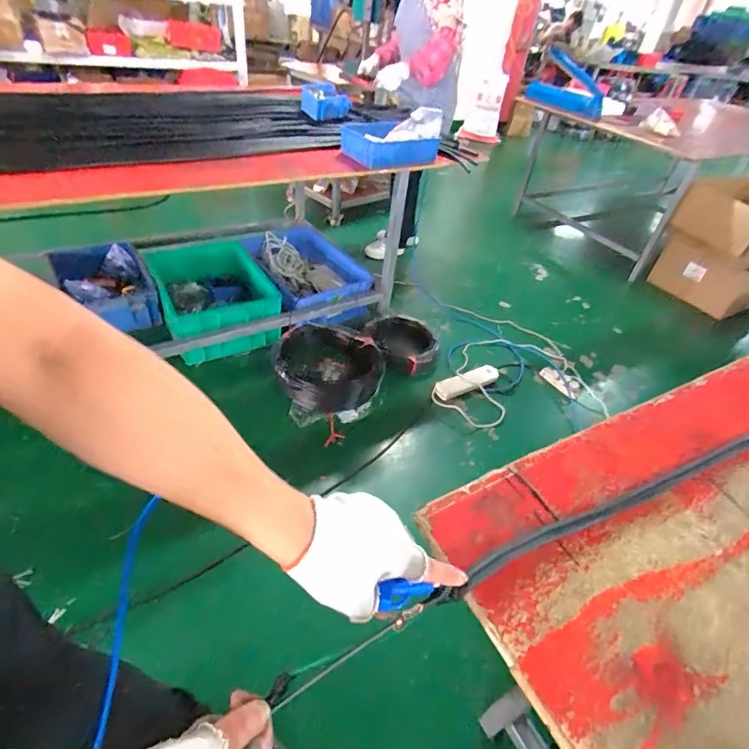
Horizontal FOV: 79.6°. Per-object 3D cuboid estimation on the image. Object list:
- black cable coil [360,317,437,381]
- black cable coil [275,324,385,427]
[{"bbox_3d":[0.130,-0.141,1.898,0.320,0.082,0.320,4,41,-4],"label":"black cable coil"},{"bbox_3d":[-0.168,-0.023,1.726,0.406,0.102,0.423,2,41,-7],"label":"black cable coil"}]

